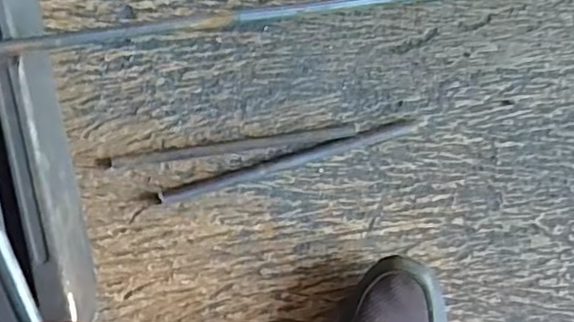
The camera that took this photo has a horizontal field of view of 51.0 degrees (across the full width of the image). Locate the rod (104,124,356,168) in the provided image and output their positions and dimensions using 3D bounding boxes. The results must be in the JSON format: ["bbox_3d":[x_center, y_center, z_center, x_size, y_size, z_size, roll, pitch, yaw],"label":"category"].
[{"bbox_3d":[-0.048,-0.014,0.550,0.226,0.012,0.012,-8,87,-8],"label":"rod"}]

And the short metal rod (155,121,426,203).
[{"bbox_3d":[0.006,-0.002,0.560,0.249,0.005,0.012,-17,88,-8],"label":"short metal rod"}]

